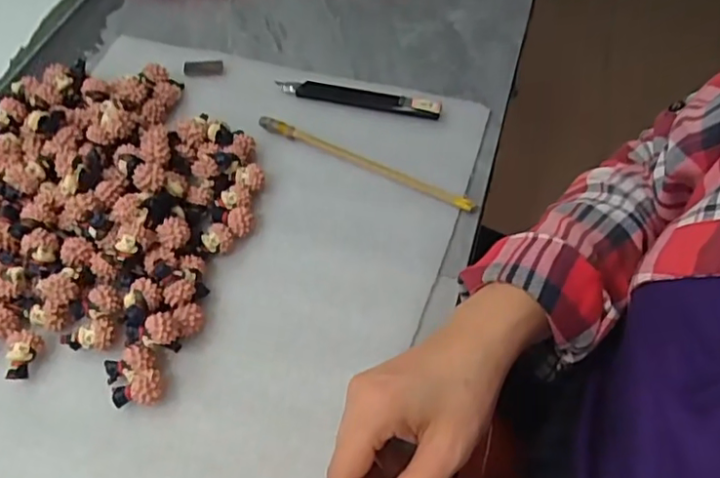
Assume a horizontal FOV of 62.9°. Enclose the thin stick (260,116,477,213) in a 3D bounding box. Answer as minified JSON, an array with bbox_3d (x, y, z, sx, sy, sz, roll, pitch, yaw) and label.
[{"bbox_3d":[0.002,-0.060,0.450,0.181,0.008,0.010,24,61,15],"label":"thin stick"}]

